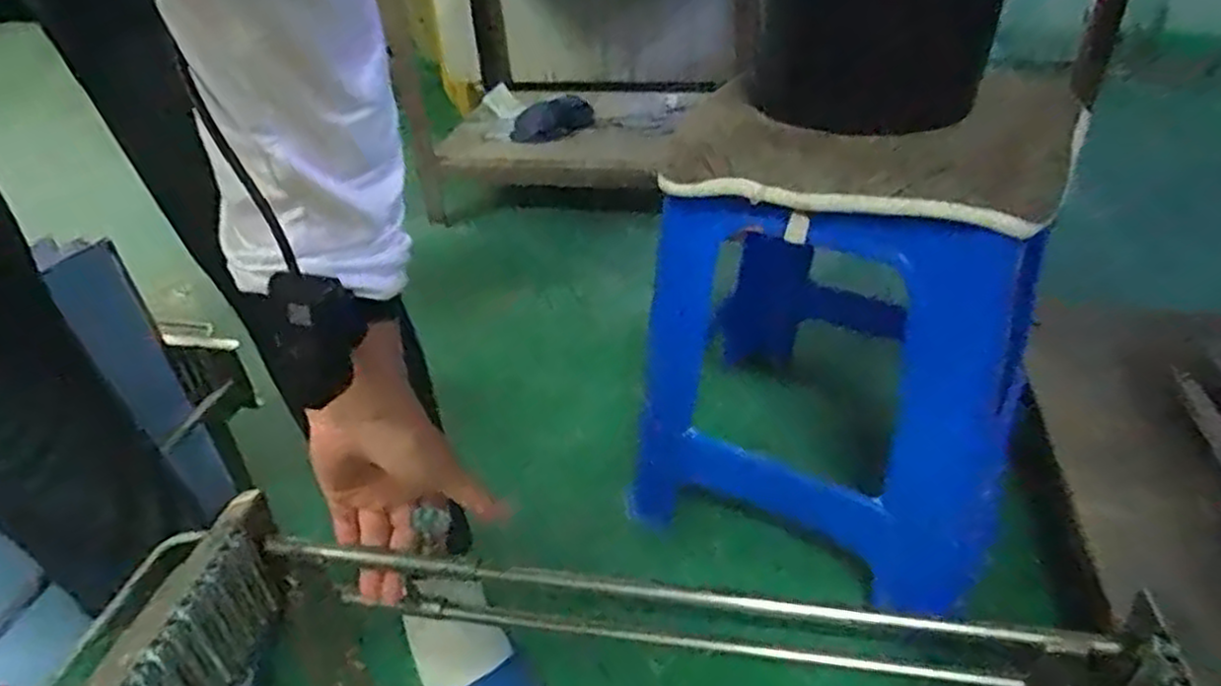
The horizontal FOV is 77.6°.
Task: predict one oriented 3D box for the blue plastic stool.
[{"bbox_3d":[0.234,-0.027,0.774,0.336,0.371,0.324,14,40,24],"label":"blue plastic stool"}]

